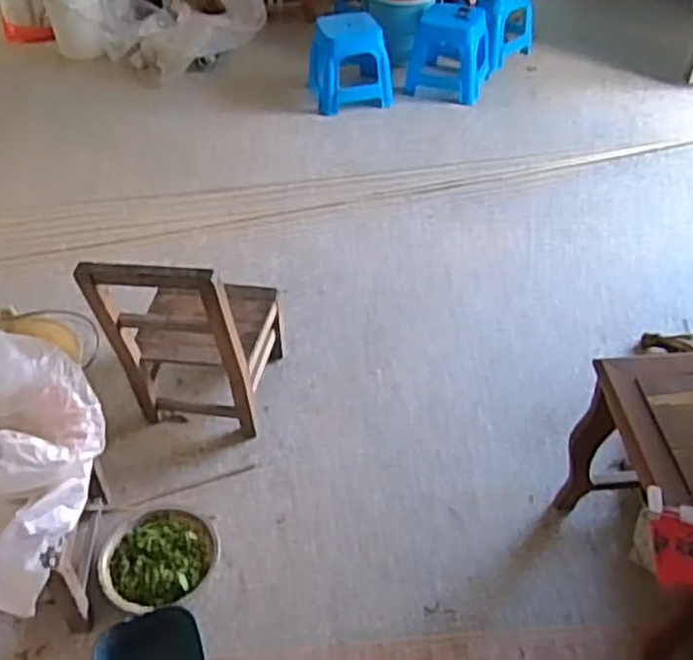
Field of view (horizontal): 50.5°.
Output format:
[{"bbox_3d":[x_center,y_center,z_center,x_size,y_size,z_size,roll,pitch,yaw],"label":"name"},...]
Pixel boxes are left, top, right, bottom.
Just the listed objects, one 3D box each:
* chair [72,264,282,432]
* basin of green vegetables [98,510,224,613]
[{"bbox_3d":[-0.375,-0.022,1.827,0.323,0.548,0.343,7,45,9],"label":"chair"},{"bbox_3d":[-0.425,0.512,1.642,0.241,0.062,0.241,0,44,0],"label":"basin of green vegetables"}]

